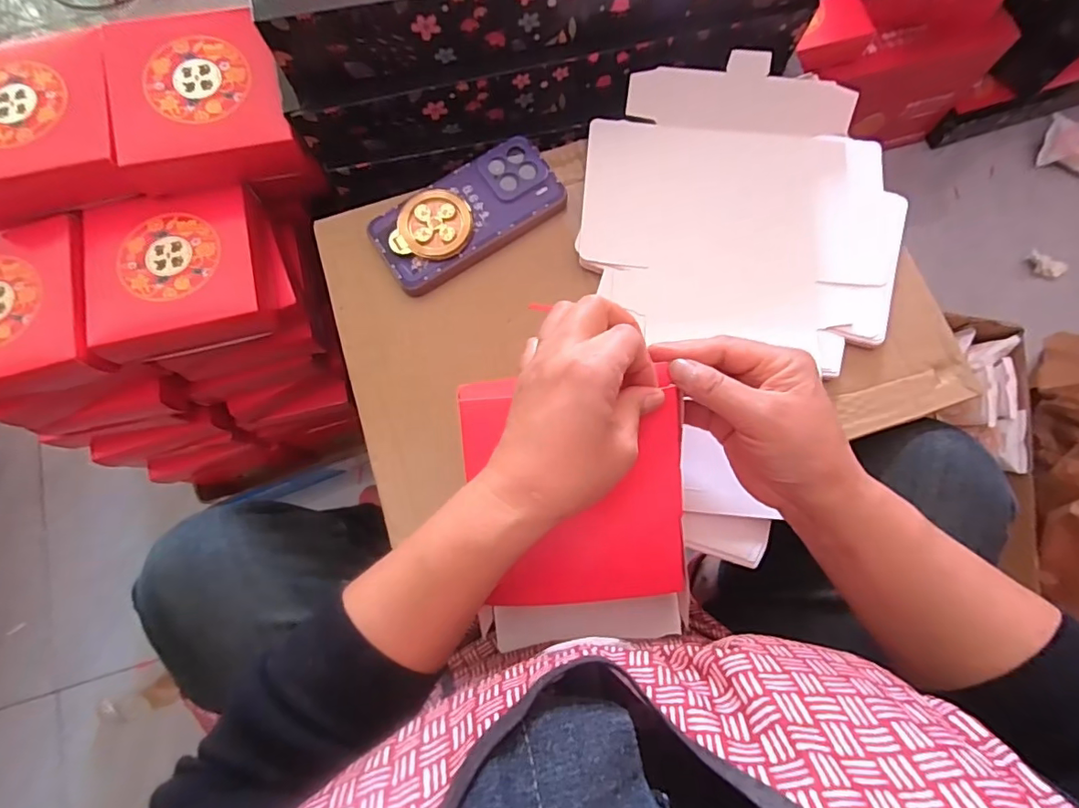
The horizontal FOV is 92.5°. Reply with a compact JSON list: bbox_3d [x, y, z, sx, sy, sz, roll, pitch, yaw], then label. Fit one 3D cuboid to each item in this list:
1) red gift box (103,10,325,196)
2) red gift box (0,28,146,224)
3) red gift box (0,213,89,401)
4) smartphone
[{"bbox_3d":[-0.270,-0.247,0.423,0.132,0.053,0.128,-13,77,-3],"label":"red gift box"},{"bbox_3d":[-0.401,-0.221,0.413,0.136,0.042,0.133,-14,77,-3],"label":"red gift box"},{"bbox_3d":[-0.428,-0.073,0.426,0.136,0.059,0.147,-15,77,-4],"label":"red gift box"},{"bbox_3d":[-0.057,-0.153,0.411,0.150,0.011,0.073,-33,78,-7],"label":"smartphone"}]

